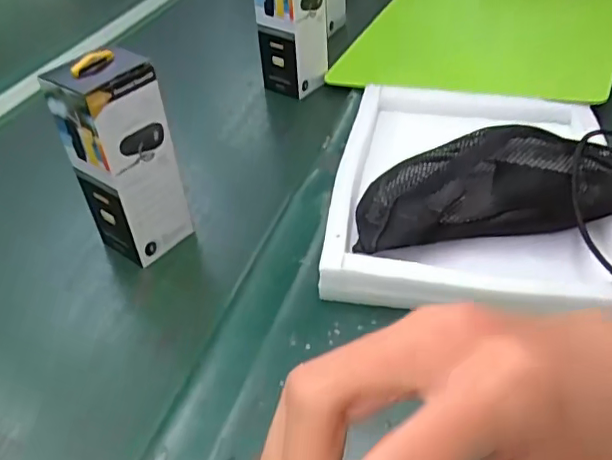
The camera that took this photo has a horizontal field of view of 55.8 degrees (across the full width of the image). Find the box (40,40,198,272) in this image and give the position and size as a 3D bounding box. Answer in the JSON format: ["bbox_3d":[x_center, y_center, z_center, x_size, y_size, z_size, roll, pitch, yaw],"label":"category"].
[{"bbox_3d":[-0.183,-0.073,0.581,0.086,0.196,0.080,25,47,29],"label":"box"}]

